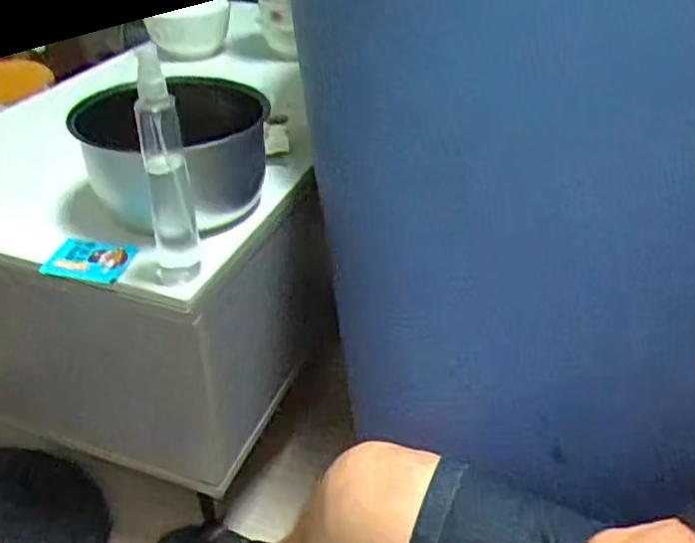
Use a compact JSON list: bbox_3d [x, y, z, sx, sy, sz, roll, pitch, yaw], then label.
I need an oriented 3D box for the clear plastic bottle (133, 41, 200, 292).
[{"bbox_3d":[-0.161,-0.089,0.582,0.039,0.207,0.038,-3,35,-6],"label":"clear plastic bottle"}]

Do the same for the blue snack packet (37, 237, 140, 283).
[{"bbox_3d":[-0.253,-0.012,0.648,0.079,0.014,0.050,6,35,7],"label":"blue snack packet"}]

